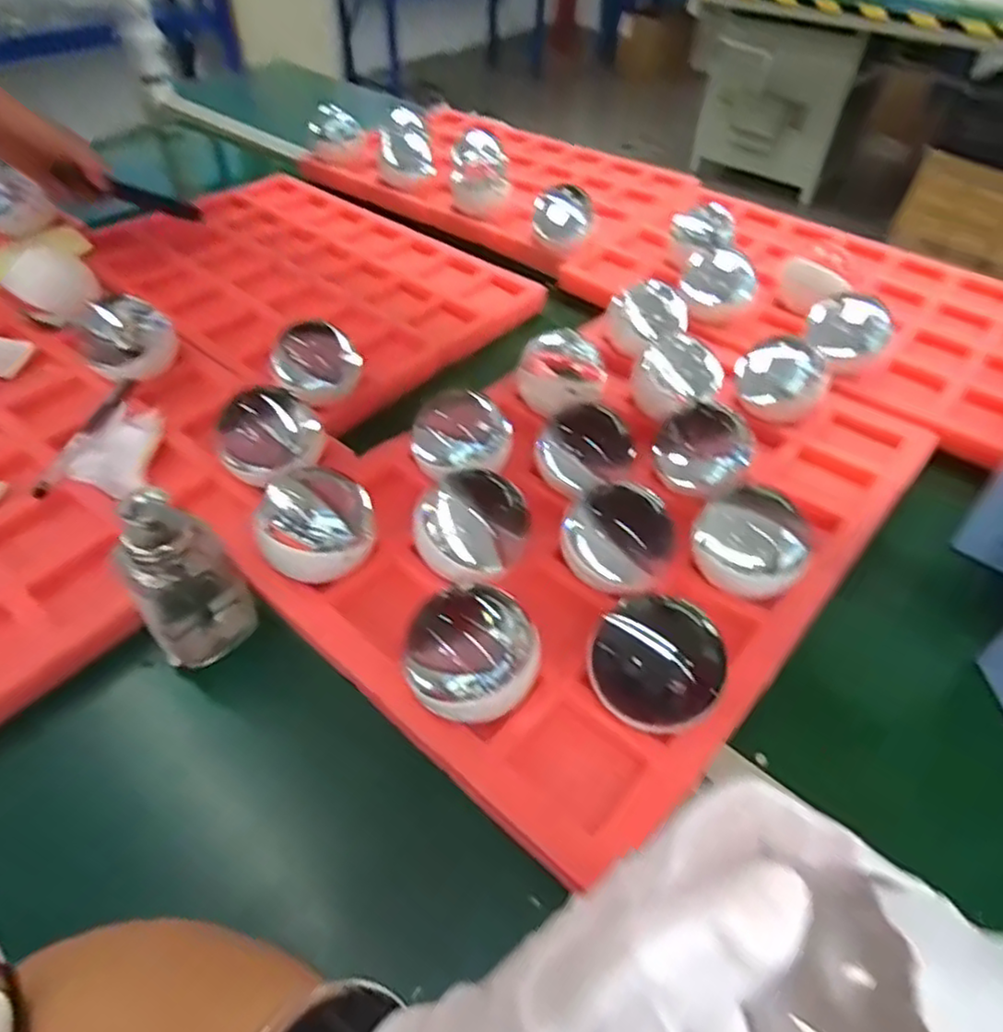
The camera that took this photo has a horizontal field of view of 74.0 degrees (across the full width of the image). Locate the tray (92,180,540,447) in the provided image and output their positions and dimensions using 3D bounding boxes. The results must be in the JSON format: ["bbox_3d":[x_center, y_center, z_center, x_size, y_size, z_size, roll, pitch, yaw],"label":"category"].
[{"bbox_3d":[-0.238,-0.285,0.781,0.503,0.042,0.330,31,54,26],"label":"tray"}]

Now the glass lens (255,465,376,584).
[{"bbox_3d":[-0.122,0.005,0.441,0.073,0.070,0.075,-16,48,-14],"label":"glass lens"}]

